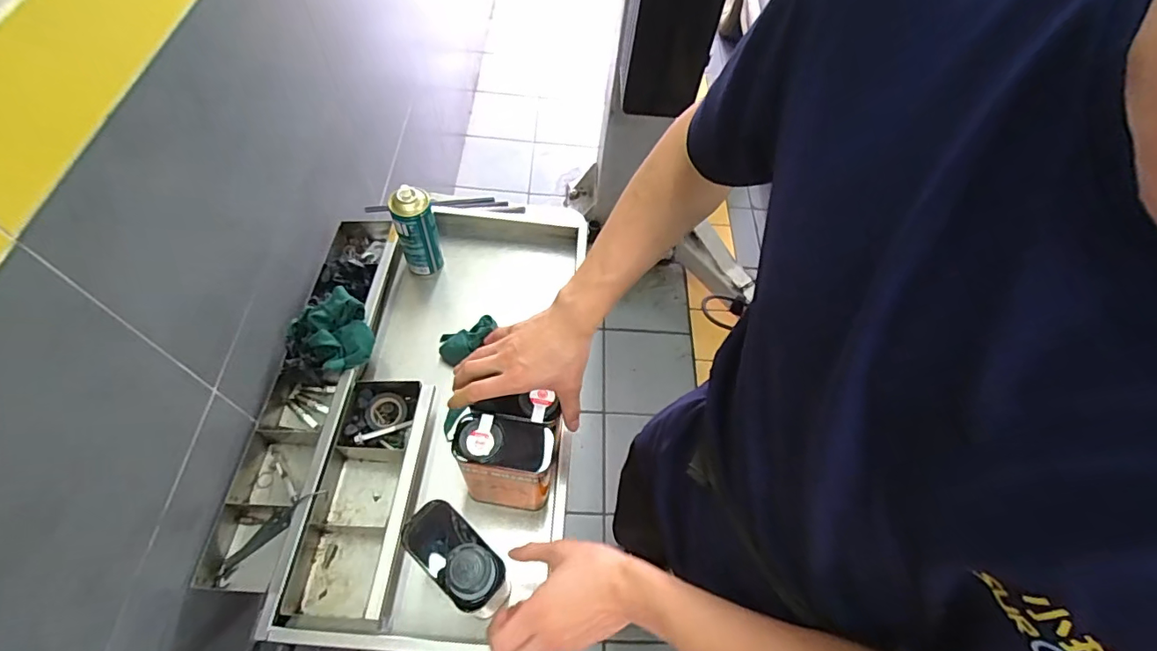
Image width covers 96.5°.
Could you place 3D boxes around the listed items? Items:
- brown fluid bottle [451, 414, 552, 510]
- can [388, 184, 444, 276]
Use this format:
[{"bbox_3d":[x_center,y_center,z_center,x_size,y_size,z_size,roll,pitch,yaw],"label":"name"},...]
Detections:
[{"bbox_3d":[-0.094,0.183,0.675,0.113,0.194,0.064,8,59,0],"label":"brown fluid bottle"},{"bbox_3d":[-0.267,-0.149,0.869,0.064,0.191,0.056,-17,62,-14],"label":"can"}]

